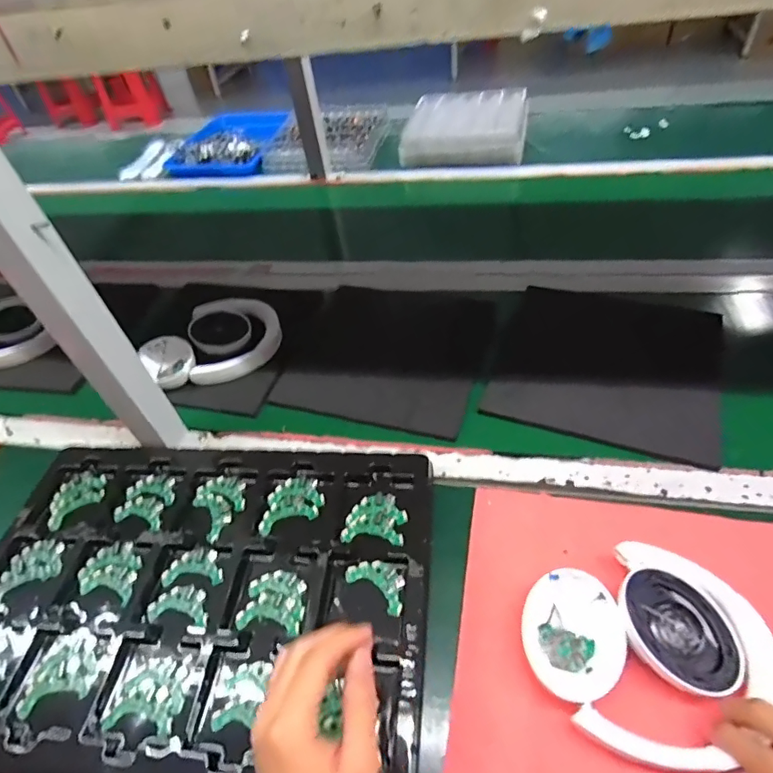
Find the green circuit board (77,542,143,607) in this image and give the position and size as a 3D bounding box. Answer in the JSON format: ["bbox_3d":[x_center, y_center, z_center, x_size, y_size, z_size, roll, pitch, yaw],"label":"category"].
[{"bbox_3d":[-0.280,0.187,0.504,0.061,0.004,0.060,-1,47,8],"label":"green circuit board"}]

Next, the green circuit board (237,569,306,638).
[{"bbox_3d":[-0.104,0.201,0.464,0.059,0.008,0.052,4,48,13],"label":"green circuit board"}]

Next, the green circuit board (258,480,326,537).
[{"bbox_3d":[-0.105,0.126,0.535,0.070,0.008,0.052,-23,48,-12],"label":"green circuit board"}]

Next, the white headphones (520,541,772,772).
[{"bbox_3d":[0.205,0.204,0.393,0.155,0.043,0.164,-29,46,-26],"label":"white headphones"}]

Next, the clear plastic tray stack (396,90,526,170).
[{"bbox_3d":[0.189,-0.577,1.136,0.271,0.125,0.244,10,42,17],"label":"clear plastic tray stack"}]

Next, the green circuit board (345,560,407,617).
[{"bbox_3d":[-0.005,0.181,0.464,0.061,0.004,0.039,33,60,33],"label":"green circuit board"}]

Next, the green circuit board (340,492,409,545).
[{"bbox_3d":[-0.011,0.134,0.511,0.062,0.011,0.051,0,47,10],"label":"green circuit board"}]

